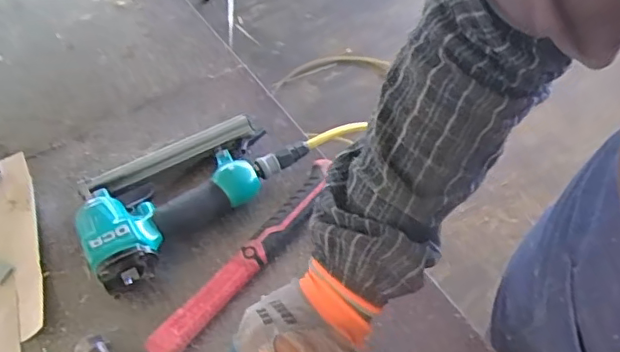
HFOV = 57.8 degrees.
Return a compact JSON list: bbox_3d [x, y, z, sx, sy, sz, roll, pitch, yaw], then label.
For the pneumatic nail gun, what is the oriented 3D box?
[{"bbox_3d":[-0.140,0.006,0.635,0.262,0.059,0.142,-35,57,-21],"label":"pneumatic nail gun"}]

